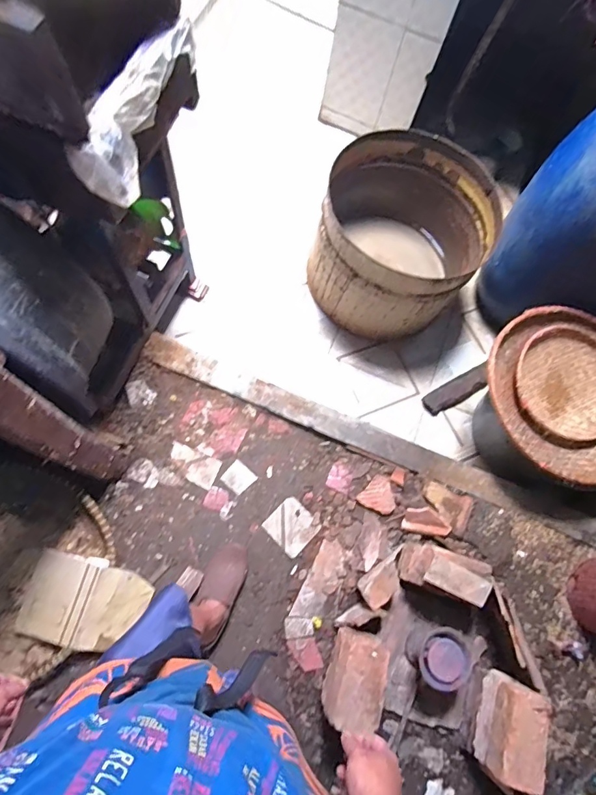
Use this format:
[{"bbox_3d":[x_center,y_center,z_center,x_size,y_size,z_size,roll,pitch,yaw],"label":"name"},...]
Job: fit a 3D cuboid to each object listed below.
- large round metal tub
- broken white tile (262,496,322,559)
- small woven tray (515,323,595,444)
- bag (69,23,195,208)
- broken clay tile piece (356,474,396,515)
[{"bbox_3d":[0.360,-0.570,1.599,0.576,0.355,0.591,43,73,7],"label":"large round metal tub"},{"bbox_3d":[-0.017,0.392,1.364,0.138,0.011,0.139,43,73,7],"label":"broken white tile"},{"bbox_3d":[0.868,-0.041,1.426,0.363,0.084,0.366,22,72,1],"label":"small woven tray"},{"bbox_3d":[-0.302,-0.546,0.837,0.083,0.119,0.424,16,72,-2],"label":"bag"},{"bbox_3d":[0.257,0.309,1.385,0.103,0.011,0.113,44,74,7],"label":"broken clay tile piece"}]

